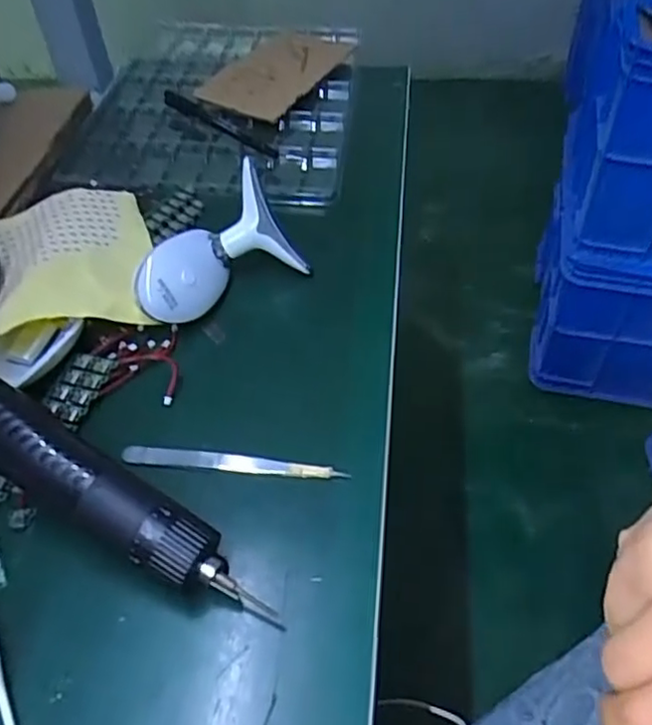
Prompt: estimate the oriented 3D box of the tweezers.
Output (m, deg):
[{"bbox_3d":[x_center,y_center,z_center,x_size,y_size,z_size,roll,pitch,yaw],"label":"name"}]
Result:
[{"bbox_3d":[-0.052,0.056,0.356,0.123,0.009,0.011,3,50,7],"label":"tweezers"}]

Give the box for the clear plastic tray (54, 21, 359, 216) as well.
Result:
[{"bbox_3d":[-0.083,-0.251,0.614,0.273,0.027,0.330,0,49,4],"label":"clear plastic tray"}]

